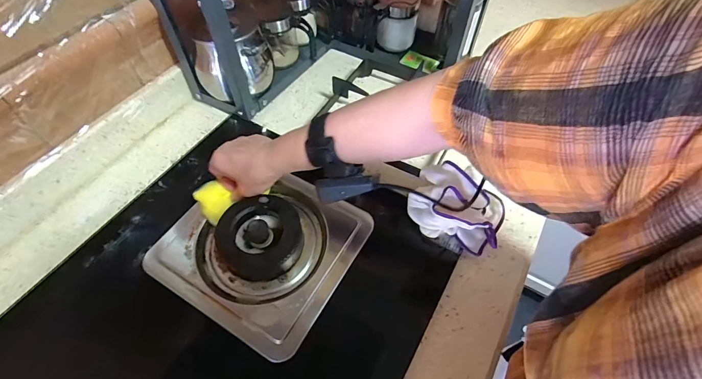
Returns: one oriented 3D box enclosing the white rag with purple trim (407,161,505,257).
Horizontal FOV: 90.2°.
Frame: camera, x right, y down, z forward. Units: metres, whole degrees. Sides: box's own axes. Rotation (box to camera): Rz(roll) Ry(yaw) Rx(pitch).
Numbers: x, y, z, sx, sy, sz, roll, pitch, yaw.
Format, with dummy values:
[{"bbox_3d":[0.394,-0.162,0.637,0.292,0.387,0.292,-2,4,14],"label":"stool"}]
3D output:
[{"bbox_3d":[0.135,0.028,0.453,0.117,0.062,0.080,30,60,18],"label":"white rag with purple trim"}]

